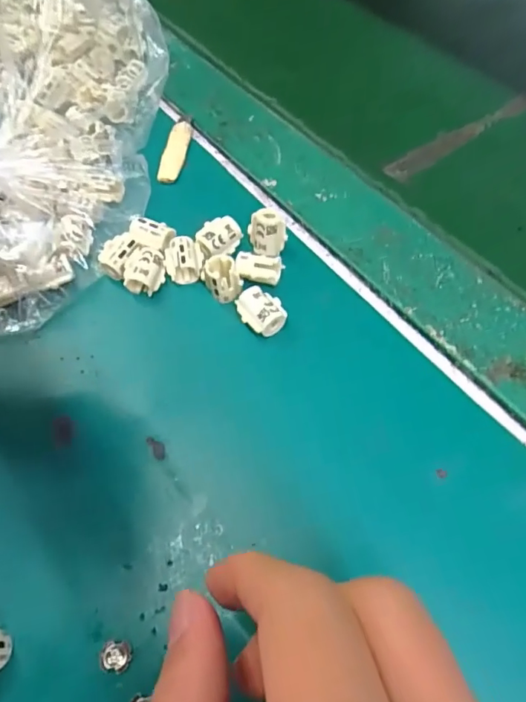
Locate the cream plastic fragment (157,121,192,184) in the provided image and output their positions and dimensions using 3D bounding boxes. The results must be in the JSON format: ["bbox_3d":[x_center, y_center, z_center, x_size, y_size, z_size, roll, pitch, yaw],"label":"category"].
[{"bbox_3d":[-0.054,-0.124,0.312,0.012,0.006,0.053,5,58,5],"label":"cream plastic fragment"}]

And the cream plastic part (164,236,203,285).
[{"bbox_3d":[-0.041,-0.047,0.260,0.019,0.013,0.020,-7,57,-3],"label":"cream plastic part"}]

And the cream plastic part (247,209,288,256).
[{"bbox_3d":[0.002,-0.060,0.257,0.018,0.022,0.014,-4,57,-1],"label":"cream plastic part"}]

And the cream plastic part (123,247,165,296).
[{"bbox_3d":[-0.060,-0.042,0.259,0.017,0.014,0.023,6,58,6],"label":"cream plastic part"}]

